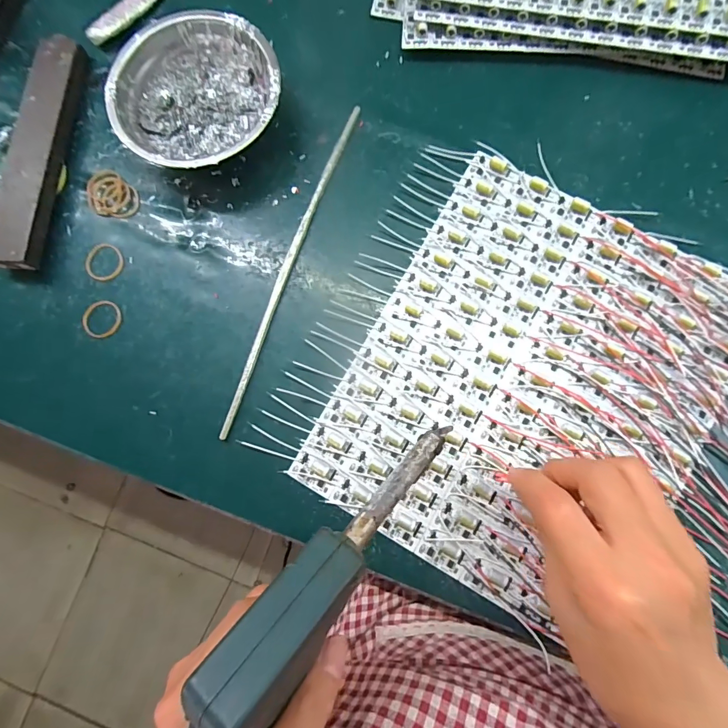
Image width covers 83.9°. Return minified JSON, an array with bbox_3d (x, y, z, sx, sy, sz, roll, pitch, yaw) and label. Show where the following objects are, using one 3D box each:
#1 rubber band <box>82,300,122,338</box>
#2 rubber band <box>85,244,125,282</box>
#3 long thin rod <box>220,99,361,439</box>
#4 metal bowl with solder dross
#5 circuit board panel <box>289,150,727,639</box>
[{"bbox_3d":[-0.205,-0.035,0.315,0.029,0.004,0.030,0,82,2],"label":"rubber band"},{"bbox_3d":[-0.208,-0.081,0.324,0.031,0.004,0.030,0,82,2],"label":"rubber band"},{"bbox_3d":[-0.058,-0.077,0.313,0.011,0.006,0.276,20,83,5],"label":"long thin rod"},{"bbox_3d":[-0.125,-0.204,0.318,0.123,0.040,0.124,0,82,2],"label":"metal bowl with solder dross"},{"bbox_3d":[0.124,0.013,0.292,0.241,0.009,0.287,30,84,6],"label":"circuit board panel"}]

